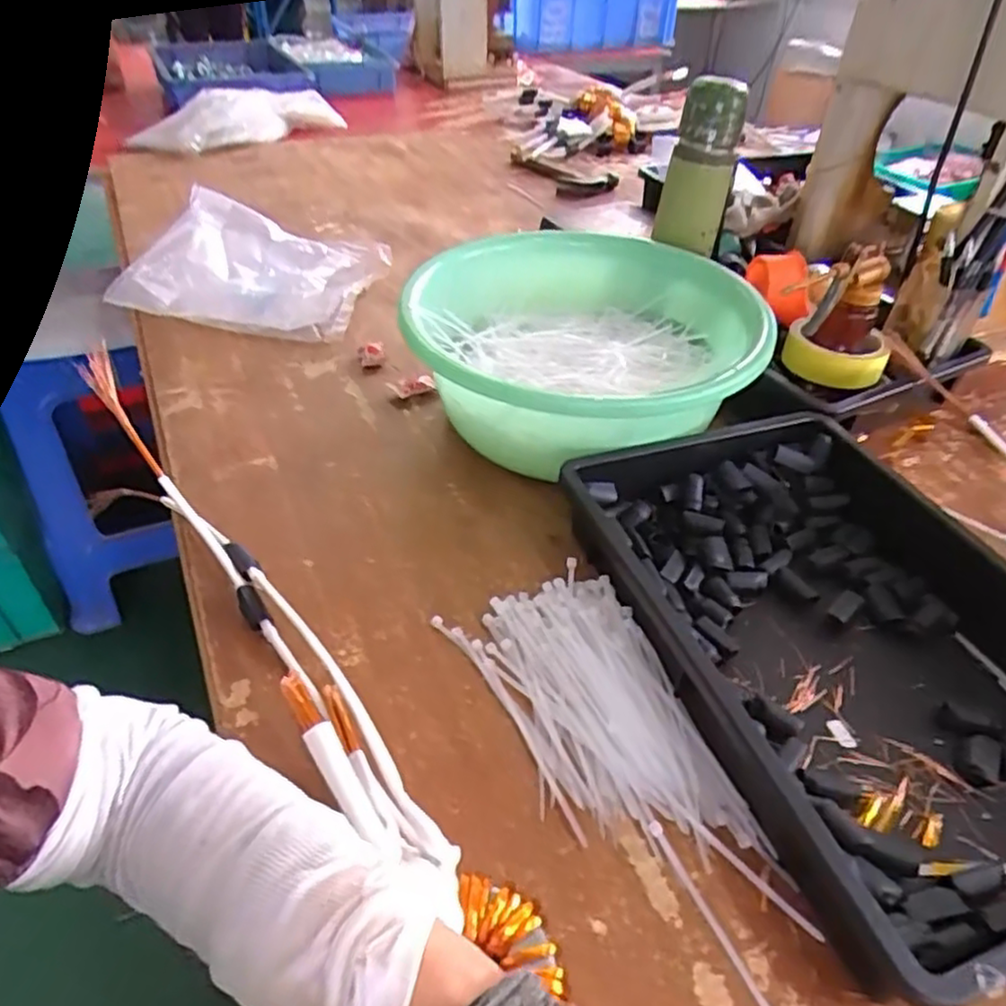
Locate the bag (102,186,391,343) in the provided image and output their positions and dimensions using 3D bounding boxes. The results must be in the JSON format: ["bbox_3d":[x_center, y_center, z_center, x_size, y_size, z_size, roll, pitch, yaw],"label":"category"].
[{"bbox_3d":[-0.273,-0.272,0.798,0.269,0.096,0.191,-1,40,-3],"label":"bag"}]

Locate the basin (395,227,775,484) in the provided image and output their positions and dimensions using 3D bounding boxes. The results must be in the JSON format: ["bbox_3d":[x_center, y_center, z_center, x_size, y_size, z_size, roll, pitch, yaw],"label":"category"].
[{"bbox_3d":[0.073,-0.128,0.645,0.292,0.126,0.312,1,40,-1],"label":"basin"}]

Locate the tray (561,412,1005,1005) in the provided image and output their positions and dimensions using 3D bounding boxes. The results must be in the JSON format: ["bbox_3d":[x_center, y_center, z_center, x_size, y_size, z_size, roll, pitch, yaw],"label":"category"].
[{"bbox_3d":[0.221,0.083,0.458,0.253,0.065,0.367,-12,42,-16],"label":"tray"}]

